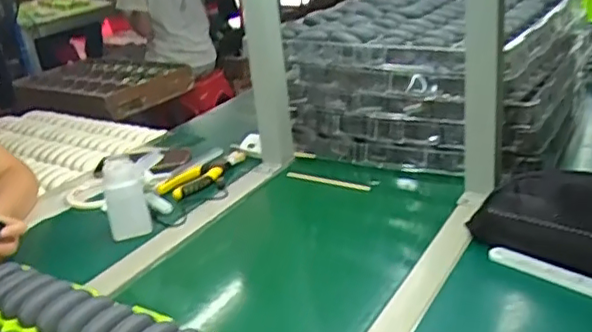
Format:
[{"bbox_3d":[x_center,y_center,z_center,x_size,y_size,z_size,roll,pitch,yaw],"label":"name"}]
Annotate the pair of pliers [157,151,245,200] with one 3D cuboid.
[{"bbox_3d":[-0.150,0.011,1.008,0.063,0.020,0.169,9,28,32],"label":"pair of pliers"}]

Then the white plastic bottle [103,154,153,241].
[{"bbox_3d":[-0.235,0.044,0.845,0.053,0.109,0.060,-13,24,-14],"label":"white plastic bottle"}]

